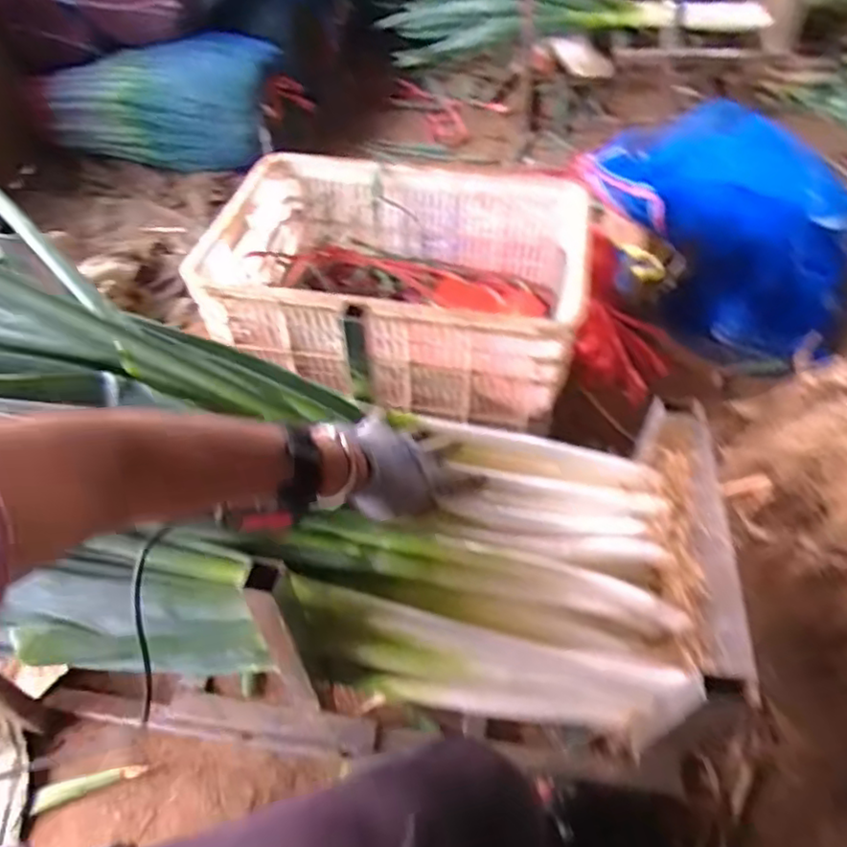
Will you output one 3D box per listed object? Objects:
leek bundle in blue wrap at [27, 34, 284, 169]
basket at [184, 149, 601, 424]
[{"bbox_3d":[-0.643,-0.767,1.624,0.662,0.269,0.186,4,47,24],"label":"leek bundle in blue wrap"},{"bbox_3d":[-0.032,-0.211,1.006,0.518,0.188,0.352,7,49,7],"label":"basket"}]

